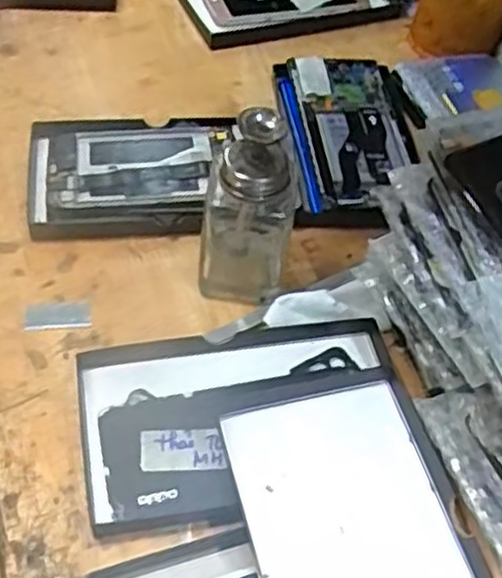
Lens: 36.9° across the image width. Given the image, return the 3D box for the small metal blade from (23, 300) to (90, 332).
[{"bbox_3d":[-0.119,0.016,0.461,0.039,0.004,0.022,-6,52,-10],"label":"small metal blade"}]

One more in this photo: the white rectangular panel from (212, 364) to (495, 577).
[{"bbox_3d":[0.055,0.122,0.363,0.104,0.019,0.179,-10,53,-14],"label":"white rectangular panel"}]

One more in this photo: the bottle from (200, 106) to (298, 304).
[{"bbox_3d":[-0.001,-0.049,0.448,0.054,0.119,0.048,3,51,-2],"label":"bottle"}]

